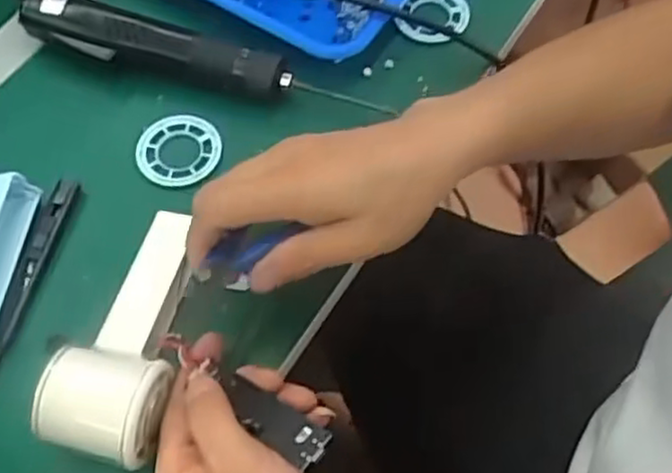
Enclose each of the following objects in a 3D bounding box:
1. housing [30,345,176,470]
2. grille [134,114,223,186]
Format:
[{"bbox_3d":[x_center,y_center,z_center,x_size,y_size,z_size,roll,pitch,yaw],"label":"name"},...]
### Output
[{"bbox_3d":[-0.127,0.096,0.399,0.061,0.049,0.053,10,62,5],"label":"housing"},{"bbox_3d":[-0.110,-0.062,0.507,0.059,0.008,0.060,0,62,0],"label":"grille"}]

